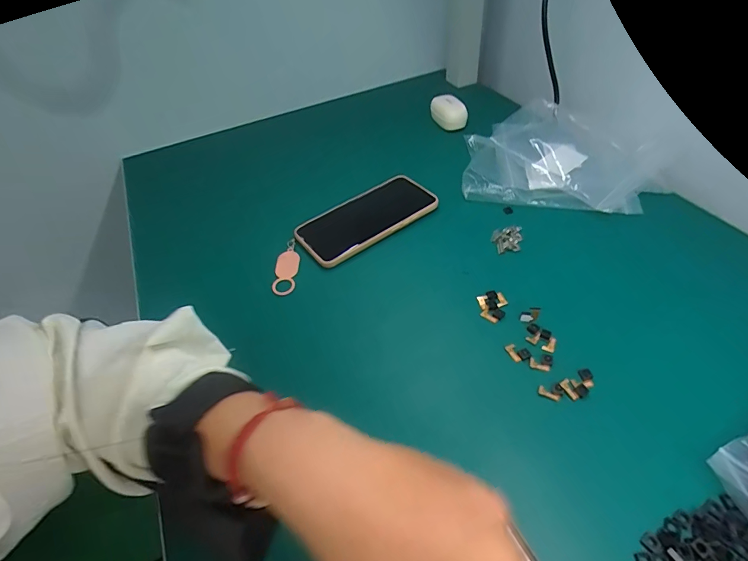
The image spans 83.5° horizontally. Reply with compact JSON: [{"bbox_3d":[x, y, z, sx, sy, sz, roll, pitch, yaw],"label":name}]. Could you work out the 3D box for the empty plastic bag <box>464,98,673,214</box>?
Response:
[{"bbox_3d":[0.232,-0.161,0.525,0.224,0.040,0.193,11,50,17],"label":"empty plastic bag"}]

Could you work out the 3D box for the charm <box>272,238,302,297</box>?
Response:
[{"bbox_3d":[-0.092,-0.017,0.450,0.026,0.008,0.073,-2,48,5],"label":"charm"}]

